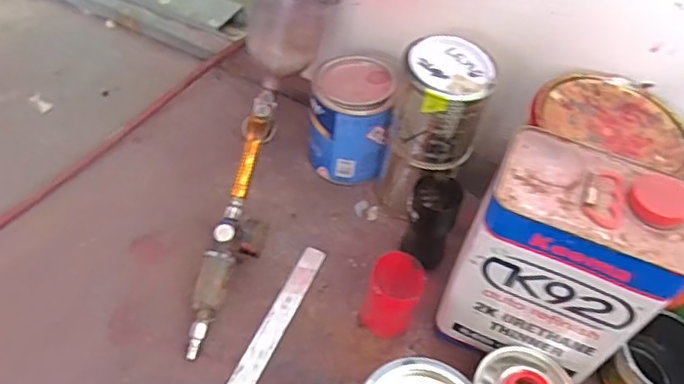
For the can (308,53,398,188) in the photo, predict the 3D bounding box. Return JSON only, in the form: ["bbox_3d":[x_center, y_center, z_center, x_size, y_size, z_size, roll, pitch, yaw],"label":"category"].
[{"bbox_3d":[0.011,-0.090,0.767,0.095,0.133,0.100,3,51,-3],"label":"can"}]

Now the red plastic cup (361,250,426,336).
[{"bbox_3d":[0.052,0.118,0.630,0.052,0.101,0.062,20,53,10],"label":"red plastic cup"}]

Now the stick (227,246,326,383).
[{"bbox_3d":[-0.088,0.171,0.635,0.027,0.004,0.284,22,53,11],"label":"stick"}]

